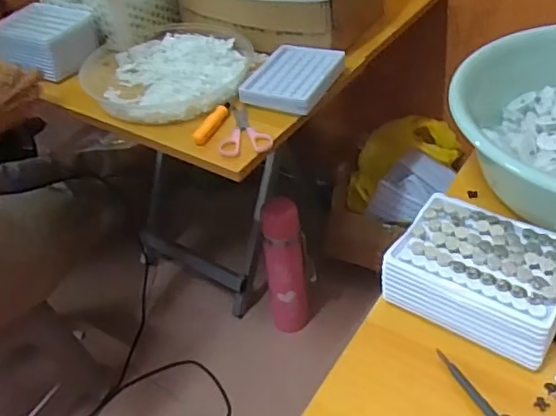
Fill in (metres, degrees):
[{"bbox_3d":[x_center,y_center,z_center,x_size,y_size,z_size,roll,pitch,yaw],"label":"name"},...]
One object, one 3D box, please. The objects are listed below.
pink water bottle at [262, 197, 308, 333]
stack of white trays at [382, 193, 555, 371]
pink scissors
[{"bbox_3d":[0.014,0.109,0.979,0.067,0.257,0.063,-7,41,1],"label":"pink water bottle"},{"bbox_3d":[0.164,0.053,0.468,0.131,0.050,0.100,24,50,31],"label":"stack of white trays"},{"bbox_3d":[-0.041,-0.097,0.714,0.062,0.016,0.107,-7,41,0],"label":"pink scissors"}]

